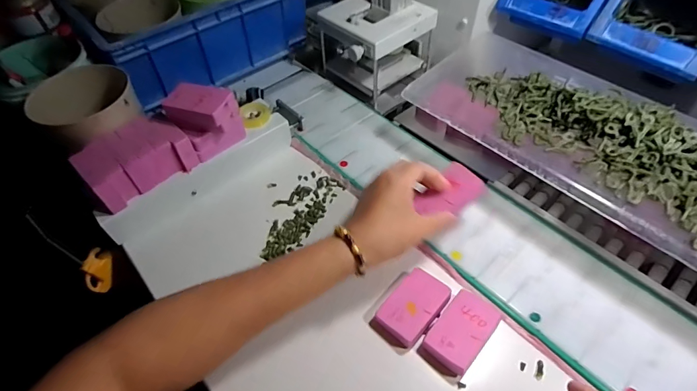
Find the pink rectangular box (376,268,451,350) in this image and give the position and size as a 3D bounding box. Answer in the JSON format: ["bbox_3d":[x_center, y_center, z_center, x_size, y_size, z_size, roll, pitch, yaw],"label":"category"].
[{"bbox_3d":[0.066,0.113,0.393,0.047,0.022,0.071,35,60,27],"label":"pink rectangular box"}]

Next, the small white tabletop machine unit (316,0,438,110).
[{"bbox_3d":[0.036,-0.260,0.586,0.154,0.181,0.132,-35,58,-23],"label":"small white tabletop machine unit"}]

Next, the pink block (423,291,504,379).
[{"bbox_3d":[0.109,0.129,0.375,0.046,0.020,0.075,33,60,26],"label":"pink block"}]

